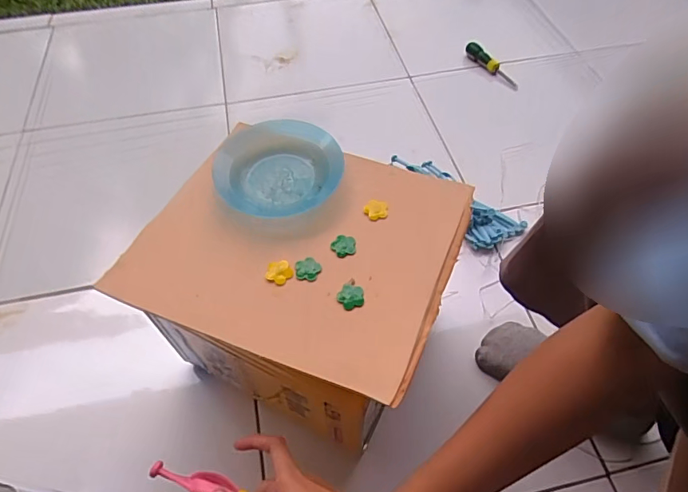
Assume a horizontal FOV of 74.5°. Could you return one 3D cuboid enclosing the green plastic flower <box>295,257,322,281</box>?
[{"bbox_3d":[-0.033,0.021,0.414,0.022,0.004,0.021,4,57,3],"label":"green plastic flower"}]

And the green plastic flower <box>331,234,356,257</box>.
[{"bbox_3d":[-0.001,-0.001,0.426,0.023,0.005,0.022,2,57,2],"label":"green plastic flower"}]

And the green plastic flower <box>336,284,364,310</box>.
[{"bbox_3d":[0.005,0.044,0.392,0.023,0.004,0.023,-3,57,-1],"label":"green plastic flower"}]

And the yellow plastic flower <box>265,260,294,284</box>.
[{"bbox_3d":[-0.059,0.024,0.410,0.023,0.004,0.022,0,57,1],"label":"yellow plastic flower"}]

